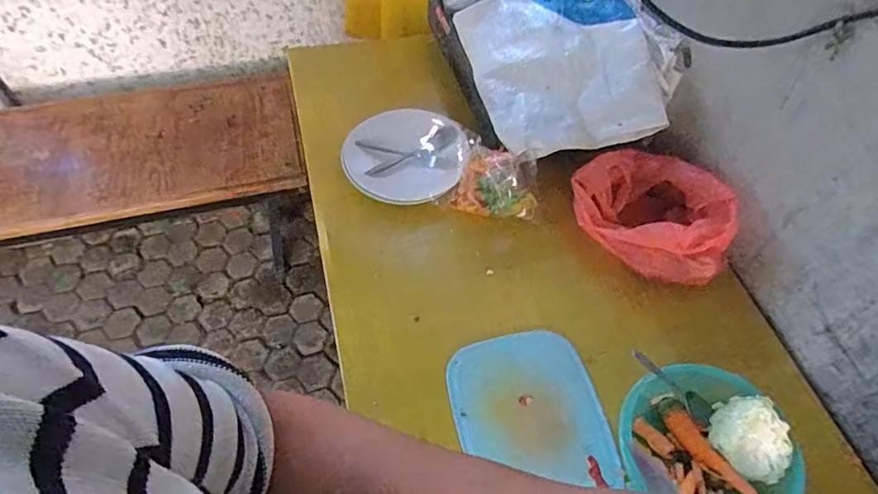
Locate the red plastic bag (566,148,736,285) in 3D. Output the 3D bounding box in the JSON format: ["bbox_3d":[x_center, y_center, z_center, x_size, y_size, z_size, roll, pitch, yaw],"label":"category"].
[{"bbox_3d":[0.321,-0.061,0.798,0.227,0.081,0.167,34,62,20],"label":"red plastic bag"}]

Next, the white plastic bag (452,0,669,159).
[{"bbox_3d":[0.184,-0.320,0.876,0.262,0.091,0.345,-6,56,-5],"label":"white plastic bag"}]

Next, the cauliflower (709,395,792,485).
[{"bbox_3d":[0.358,0.219,0.612,0.067,0.058,0.078,19,57,12],"label":"cauliflower"}]

